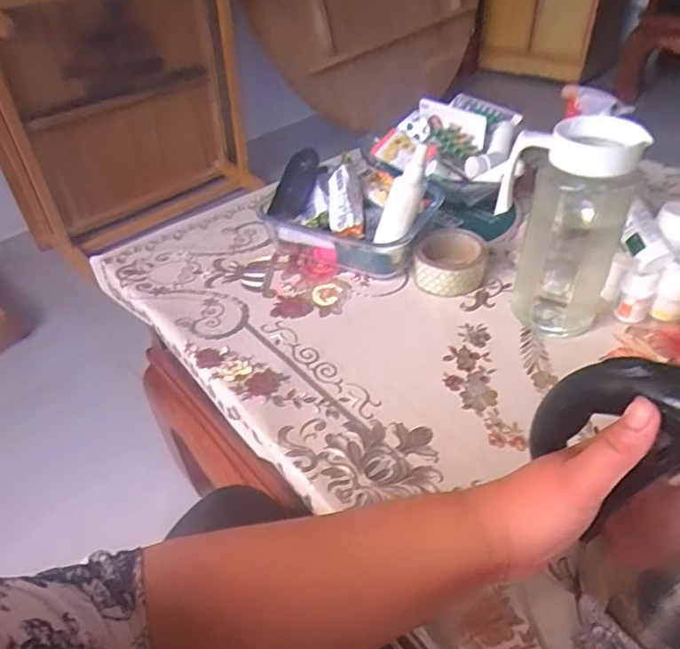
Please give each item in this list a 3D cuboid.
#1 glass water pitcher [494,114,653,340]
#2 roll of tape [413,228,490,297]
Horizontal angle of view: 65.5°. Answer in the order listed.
[{"bbox_3d":[0.223,-0.097,0.532,0.111,0.208,0.081,27,49,31],"label":"glass water pitcher"},{"bbox_3d":[0.134,-0.077,0.640,0.088,0.045,0.087,1,41,6],"label":"roll of tape"}]

